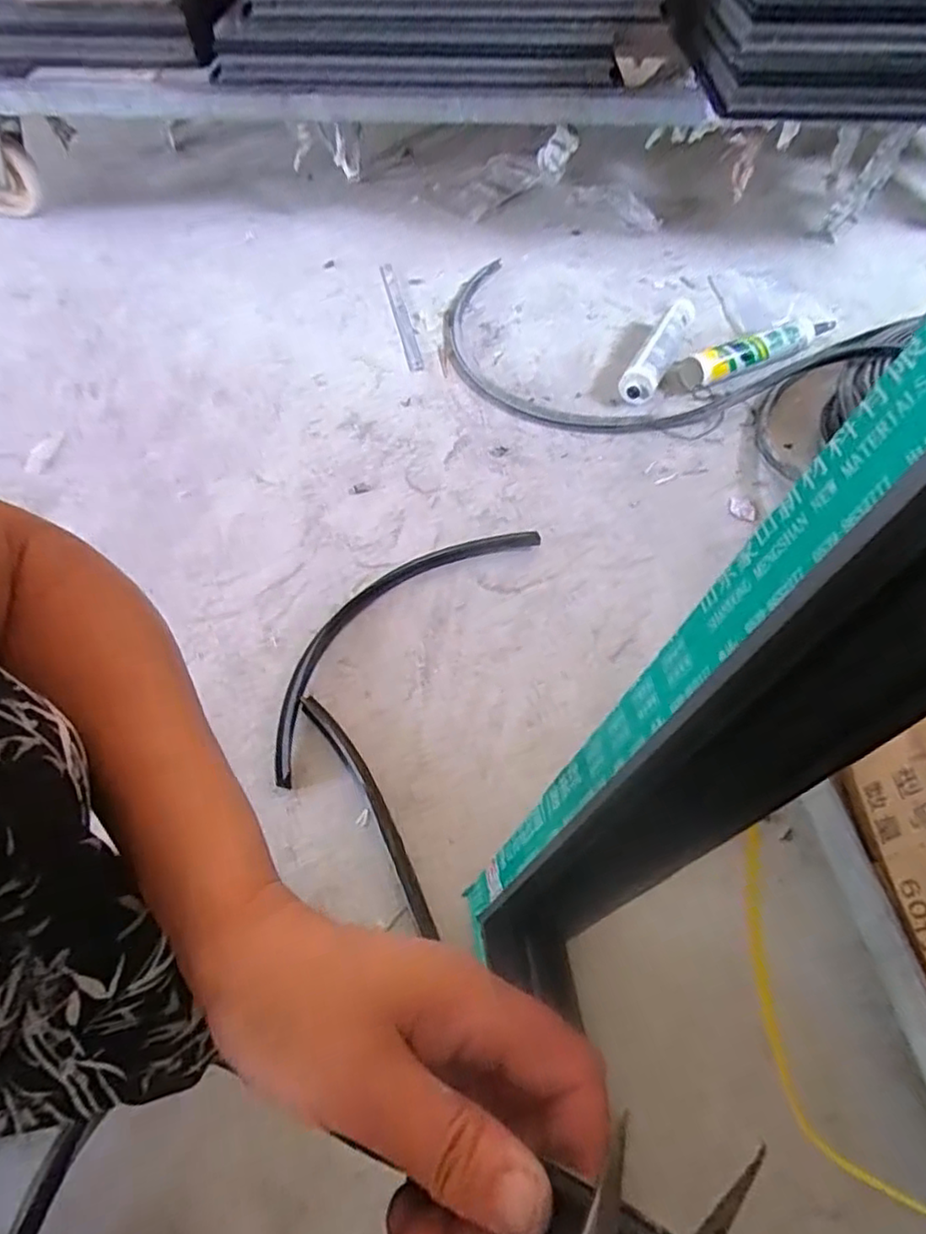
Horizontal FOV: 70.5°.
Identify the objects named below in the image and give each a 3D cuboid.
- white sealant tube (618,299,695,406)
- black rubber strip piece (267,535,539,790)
[{"bbox_3d":[0.295,-0.398,0.971,0.042,0.053,0.259,24,58,16],"label":"white sealant tube"},{"bbox_3d":[-0.078,0.004,0.702,0.105,0.022,0.391,33,61,21],"label":"black rubber strip piece"}]

